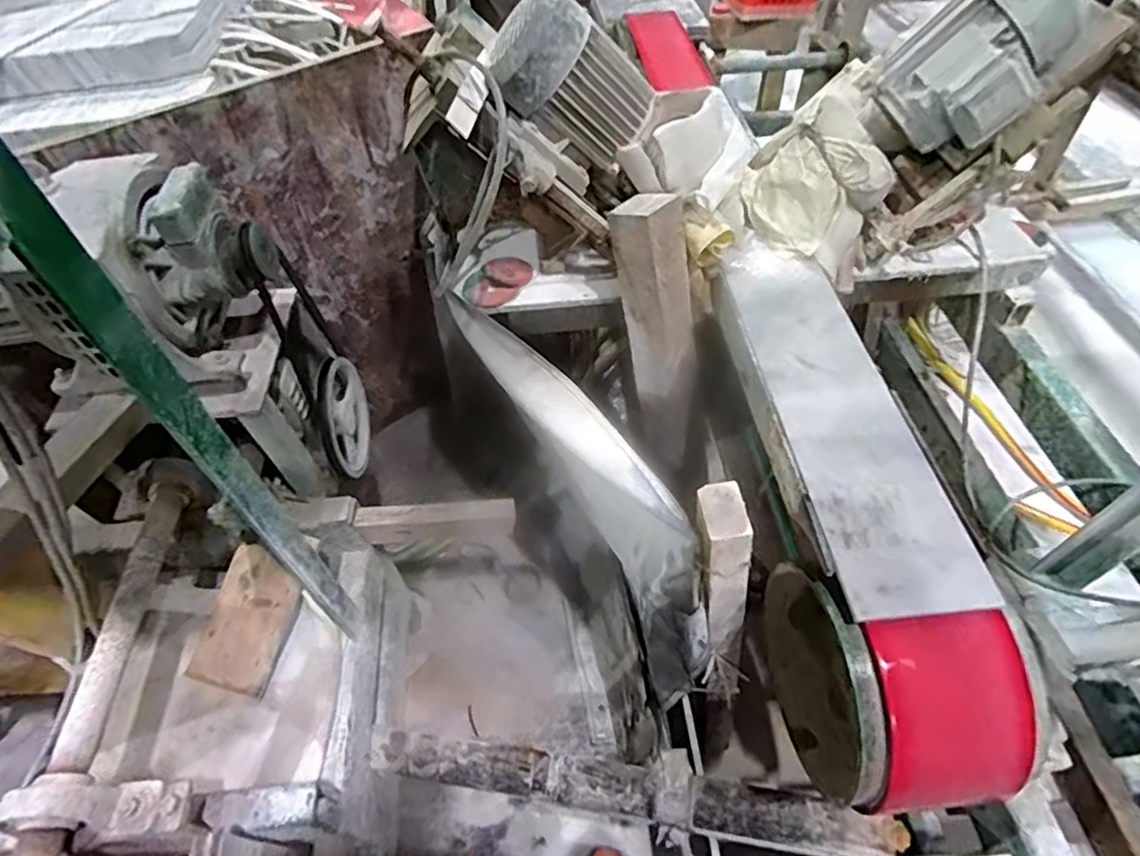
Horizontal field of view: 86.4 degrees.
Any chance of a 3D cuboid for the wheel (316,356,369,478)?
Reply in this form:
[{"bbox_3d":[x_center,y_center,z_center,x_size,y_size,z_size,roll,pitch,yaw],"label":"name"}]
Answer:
[{"bbox_3d":[-0.397,-0.023,1.057,0.040,0.189,0.195,-8,52,-1],"label":"wheel"}]

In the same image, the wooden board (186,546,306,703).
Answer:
[{"bbox_3d":[-0.500,0.297,0.946,0.121,0.022,0.202,17,71,1],"label":"wooden board"}]

